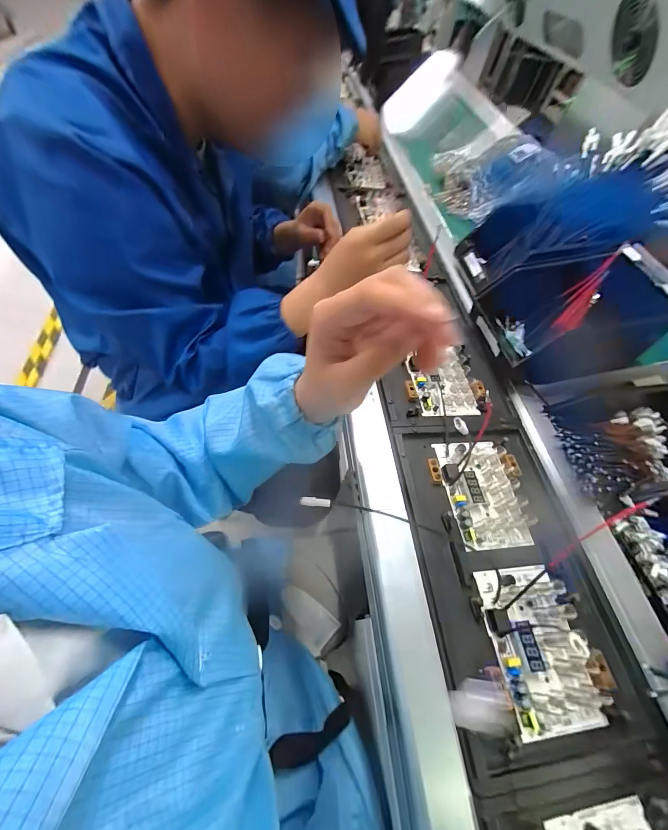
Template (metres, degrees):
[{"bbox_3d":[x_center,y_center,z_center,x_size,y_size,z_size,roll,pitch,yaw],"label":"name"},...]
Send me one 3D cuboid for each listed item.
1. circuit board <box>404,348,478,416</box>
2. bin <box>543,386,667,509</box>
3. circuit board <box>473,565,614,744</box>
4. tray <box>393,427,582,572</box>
[{"bbox_3d":[0.163,-0.048,0.505,0.086,0.021,0.108,-7,58,-8],"label":"circuit board"},{"bbox_3d":[0.445,0.048,0.492,0.269,0.083,0.163,-5,57,-7],"label":"bin"},{"bbox_3d":[0.204,0.224,0.327,0.087,0.020,0.135,-3,57,-6],"label":"circuit board"},{"bbox_3d":[0.185,0.092,0.412,0.180,0.016,0.172,-4,57,-6],"label":"tray"}]

